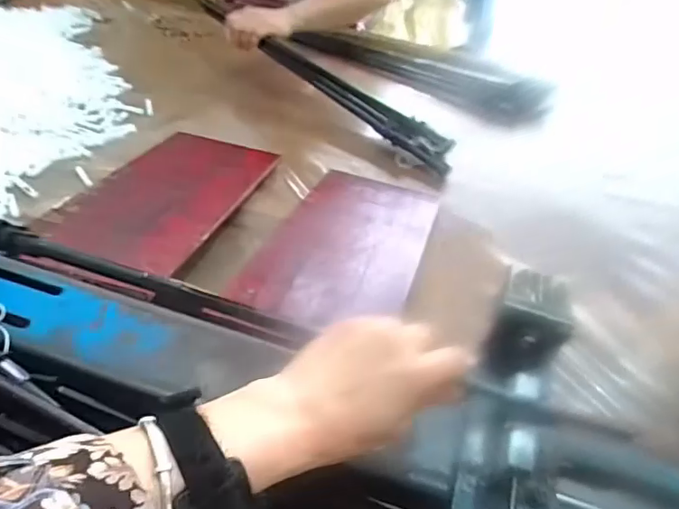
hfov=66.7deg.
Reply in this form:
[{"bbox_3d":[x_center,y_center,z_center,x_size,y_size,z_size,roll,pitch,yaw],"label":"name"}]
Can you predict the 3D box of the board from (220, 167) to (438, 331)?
[{"bbox_3d":[0.017,-0.023,0.635,0.177,0.013,0.341,11,36,14],"label":"board"}]

